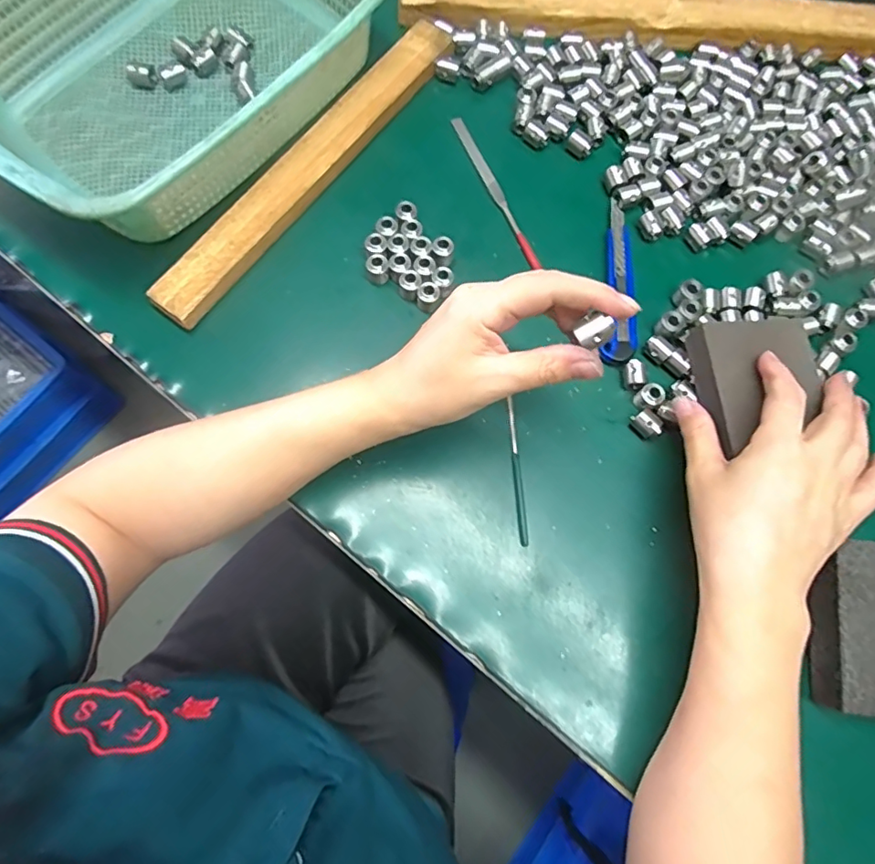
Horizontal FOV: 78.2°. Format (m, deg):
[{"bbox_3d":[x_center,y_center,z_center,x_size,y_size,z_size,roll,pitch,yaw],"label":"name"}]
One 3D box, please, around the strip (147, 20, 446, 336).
[{"bbox_3d":[-0.093,-0.203,0.400,0.036,0.014,0.312,35,78,7],"label":"strip"}]

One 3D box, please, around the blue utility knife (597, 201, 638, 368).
[{"bbox_3d":[0.135,-0.112,0.395,0.026,0.010,0.132,9,77,1],"label":"blue utility knife"}]

